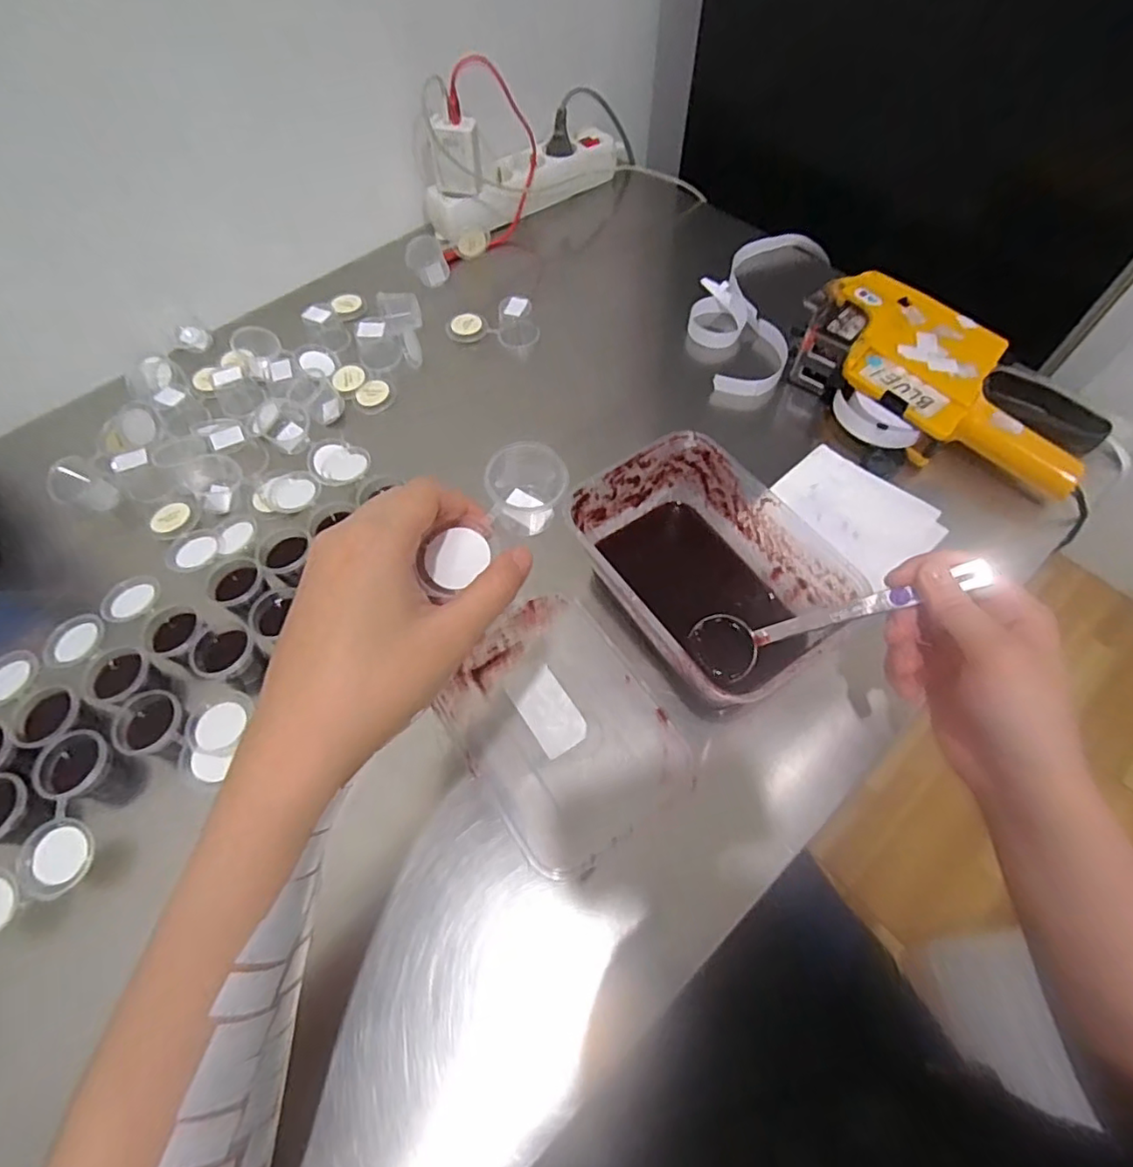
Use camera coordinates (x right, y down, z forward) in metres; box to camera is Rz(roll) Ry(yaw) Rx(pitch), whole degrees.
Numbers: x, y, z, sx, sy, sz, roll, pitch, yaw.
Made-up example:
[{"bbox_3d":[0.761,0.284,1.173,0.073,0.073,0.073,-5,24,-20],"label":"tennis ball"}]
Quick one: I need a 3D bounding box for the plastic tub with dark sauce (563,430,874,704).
[{"bbox_3d":[0.091,-0.007,0.391,0.131,0.074,0.168,-28,63,-14],"label":"plastic tub with dark sauce"}]

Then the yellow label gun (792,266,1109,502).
[{"bbox_3d":[0.294,-0.154,0.478,0.232,0.053,0.142,35,67,19],"label":"yellow label gun"}]

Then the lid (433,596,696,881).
[{"bbox_3d":[-0.005,0.087,0.380,0.119,0.004,0.156,-31,64,-16],"label":"lid"}]

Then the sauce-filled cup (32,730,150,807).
[{"bbox_3d":[-0.292,0.117,0.369,0.038,0.050,0.037,0,60,1],"label":"sauce-filled cup"}]

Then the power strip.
[{"bbox_3d":[-0.037,-0.442,0.653,0.241,0.041,0.062,-36,66,-18],"label":"power strip"}]

